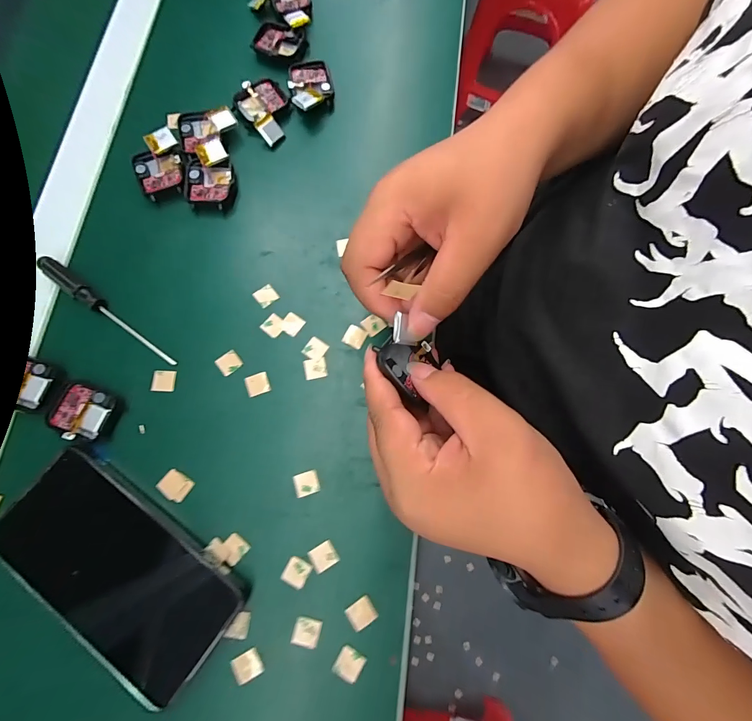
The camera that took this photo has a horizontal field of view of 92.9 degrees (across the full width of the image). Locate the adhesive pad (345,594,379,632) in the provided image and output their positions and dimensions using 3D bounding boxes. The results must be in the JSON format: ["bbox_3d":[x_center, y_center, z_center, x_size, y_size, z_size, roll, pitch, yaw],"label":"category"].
[{"bbox_3d":[-0.009,0.166,0.235,0.017,0.004,0.015,-32,79,-8],"label":"adhesive pad"}]

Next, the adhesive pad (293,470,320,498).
[{"bbox_3d":[-0.049,0.087,0.252,0.018,0.004,0.015,-16,77,-4],"label":"adhesive pad"}]

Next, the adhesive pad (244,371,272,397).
[{"bbox_3d":[-0.089,0.018,0.268,0.017,0.004,0.016,-21,78,-5],"label":"adhesive pad"}]

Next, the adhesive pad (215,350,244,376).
[{"bbox_3d":[-0.112,0.002,0.271,0.017,0.004,0.016,-38,80,-9],"label":"adhesive pad"}]

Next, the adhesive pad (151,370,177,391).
[{"bbox_3d":[-0.159,0.015,0.266,0.016,0.004,0.016,3,77,0],"label":"adhesive pad"}]

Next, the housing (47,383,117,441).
[{"bbox_3d":[-0.210,0.036,0.254,0.039,0.009,0.035,18,77,4],"label":"housing"}]

